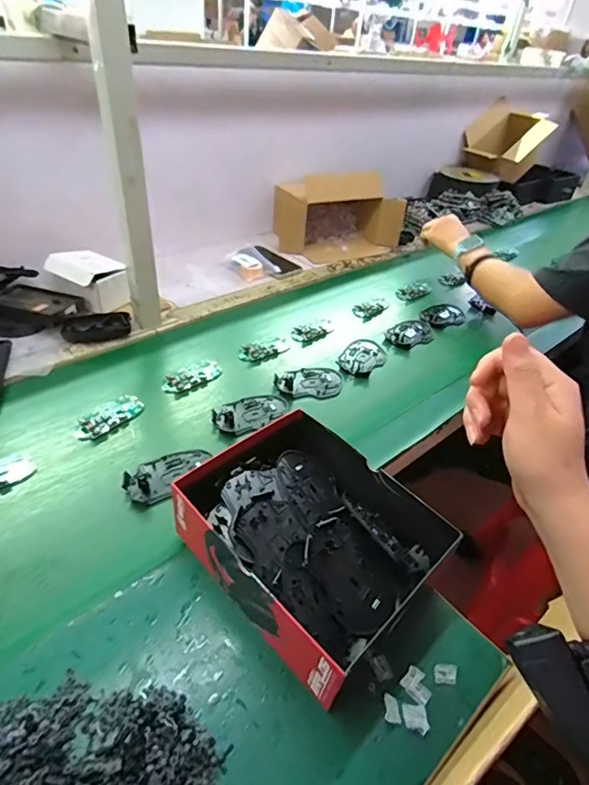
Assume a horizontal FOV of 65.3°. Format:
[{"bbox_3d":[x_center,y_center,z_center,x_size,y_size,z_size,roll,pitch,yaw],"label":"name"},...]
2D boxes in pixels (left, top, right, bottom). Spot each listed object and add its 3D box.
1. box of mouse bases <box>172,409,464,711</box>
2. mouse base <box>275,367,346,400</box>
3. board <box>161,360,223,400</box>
[{"bbox_3d":[0.018,0.150,0.496,0.242,0.090,0.209,33,46,29],"label":"box of mouse bases"},{"bbox_3d":[0.027,-0.017,0.770,0.113,0.008,0.082,-2,40,-10],"label":"mouse base"},{"bbox_3d":[-0.164,-0.024,0.741,0.052,0.008,0.102,32,46,28],"label":"board"}]

